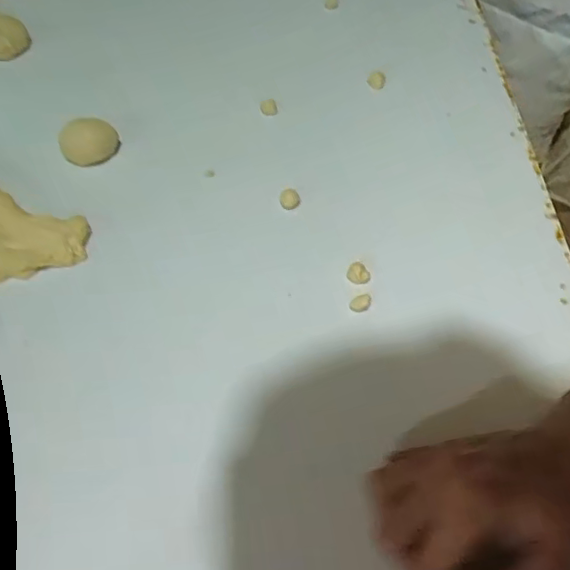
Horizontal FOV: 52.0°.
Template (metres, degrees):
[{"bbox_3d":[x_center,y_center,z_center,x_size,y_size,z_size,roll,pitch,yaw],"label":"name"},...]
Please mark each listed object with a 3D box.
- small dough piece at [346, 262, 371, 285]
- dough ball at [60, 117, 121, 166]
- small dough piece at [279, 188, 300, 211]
[{"bbox_3d":[0.060,-0.009,0.471,0.019,0.015,0.012,15,53,7],"label":"small dough piece"},{"bbox_3d":[-0.181,-0.133,0.541,0.050,0.027,0.039,-17,56,-17],"label":"dough ball"},{"bbox_3d":[0.004,-0.077,0.521,0.017,0.015,0.015,3,53,-2],"label":"small dough piece"}]

